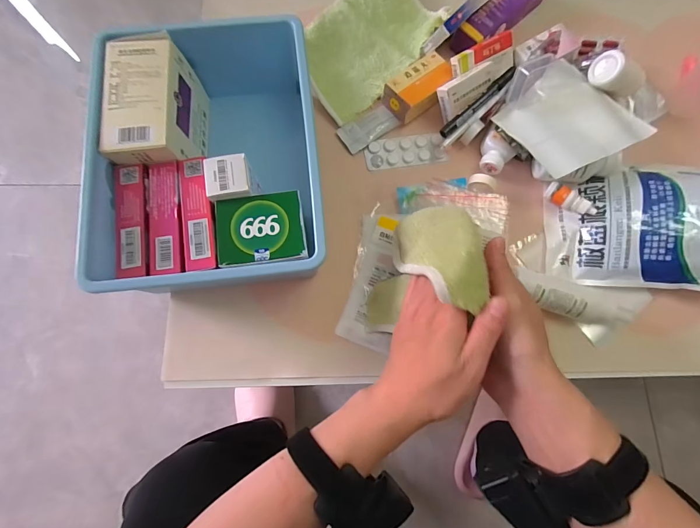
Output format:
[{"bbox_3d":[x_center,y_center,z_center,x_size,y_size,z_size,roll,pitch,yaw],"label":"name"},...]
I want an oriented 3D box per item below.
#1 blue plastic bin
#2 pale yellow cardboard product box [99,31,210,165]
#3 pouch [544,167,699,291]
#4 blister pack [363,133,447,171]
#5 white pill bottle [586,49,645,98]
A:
[{"bbox_3d":[-0.156,-0.115,0.422,0.230,0.128,0.291,-6,76,-3],"label":"blue plastic bin"},{"bbox_3d":[-0.228,-0.176,0.419,0.079,0.092,0.144,-6,76,-3],"label":"pale yellow cardboard product box"},{"bbox_3d":[0.374,-0.048,0.431,0.223,0.075,0.148,5,76,0],"label":"pouch"},{"bbox_3d":[0.078,-0.157,0.486,0.113,0.007,0.045,-9,77,-4],"label":"blister pack"},{"bbox_3d":[0.362,-0.250,0.463,0.083,0.039,0.042,1,75,-28],"label":"white pill bottle"}]

